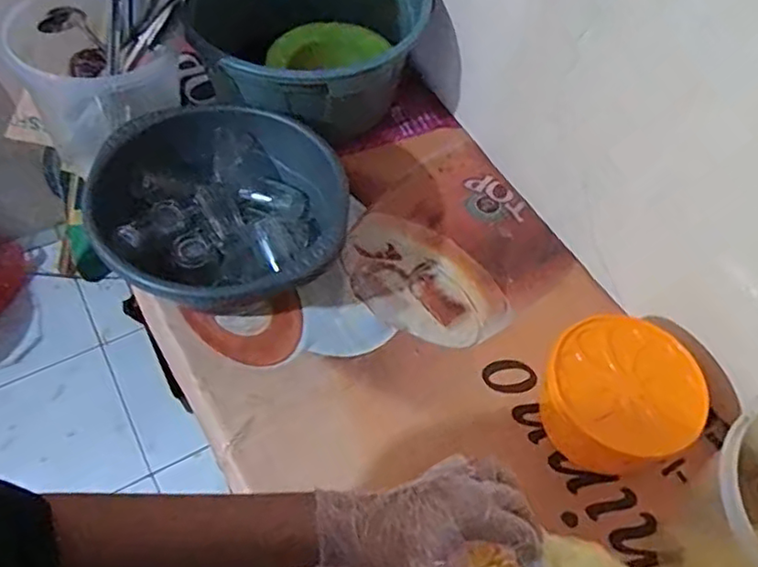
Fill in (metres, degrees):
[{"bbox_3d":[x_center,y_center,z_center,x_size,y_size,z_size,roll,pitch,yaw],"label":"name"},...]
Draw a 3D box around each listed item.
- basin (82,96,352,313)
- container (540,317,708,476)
[{"bbox_3d":[-0.219,-0.089,0.942,0.327,0.161,0.338,2,56,-3],"label":"basin"},{"bbox_3d":[0.310,0.150,0.848,0.183,0.123,0.168,25,58,12],"label":"container"}]

